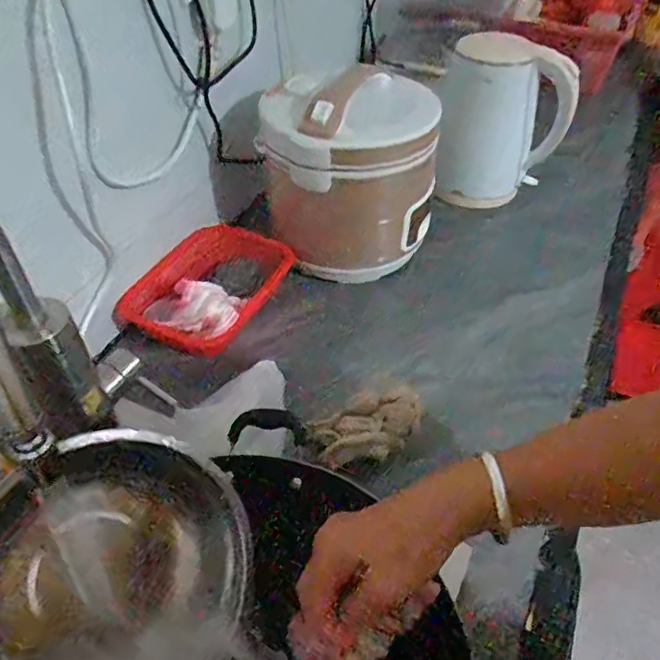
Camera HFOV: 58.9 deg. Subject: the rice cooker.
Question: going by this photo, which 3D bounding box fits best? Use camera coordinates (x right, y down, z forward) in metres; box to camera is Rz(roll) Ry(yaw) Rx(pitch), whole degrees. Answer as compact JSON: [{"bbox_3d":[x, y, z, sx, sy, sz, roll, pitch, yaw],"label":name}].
[{"bbox_3d":[0.027,-0.209,0.783,0.216,0.225,0.191,5,46,4],"label":"rice cooker"}]

